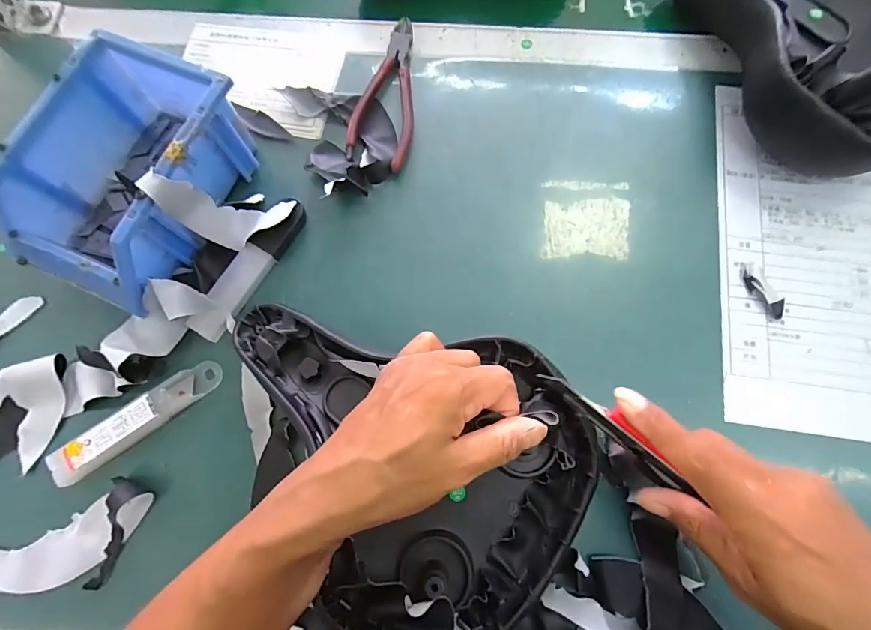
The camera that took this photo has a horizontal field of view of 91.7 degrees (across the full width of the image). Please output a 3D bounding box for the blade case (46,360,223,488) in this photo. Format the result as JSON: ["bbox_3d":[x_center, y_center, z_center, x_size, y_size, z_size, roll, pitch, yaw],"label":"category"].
[{"bbox_3d":[-0.217,0.076,0.309,0.126,0.013,0.026,-34,76,-8],"label":"blade case"}]

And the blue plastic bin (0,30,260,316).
[{"bbox_3d":[-0.228,-0.101,0.319,0.116,0.076,0.170,21,76,7],"label":"blue plastic bin"}]

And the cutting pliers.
[{"bbox_3d":[-0.040,-0.197,0.377,0.053,0.013,0.153,8,75,4],"label":"cutting pliers"}]

